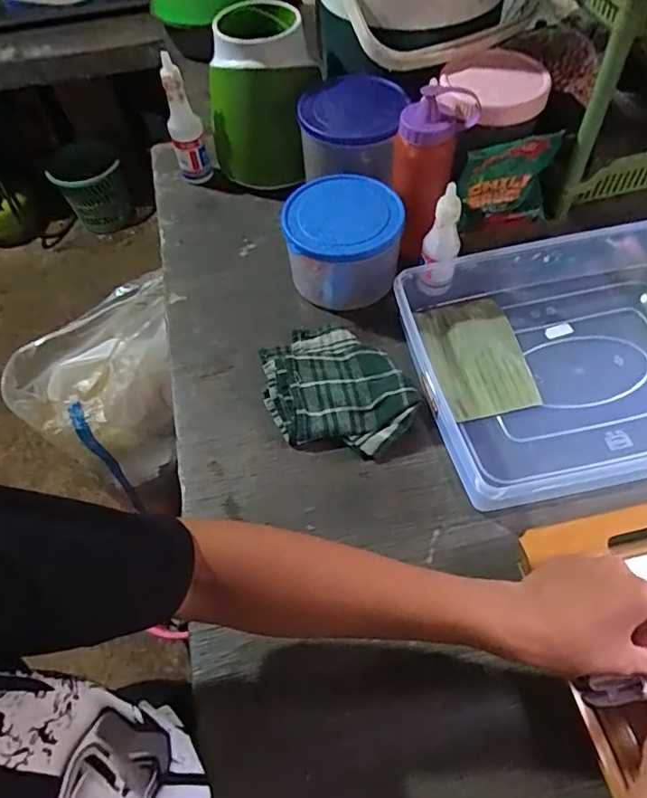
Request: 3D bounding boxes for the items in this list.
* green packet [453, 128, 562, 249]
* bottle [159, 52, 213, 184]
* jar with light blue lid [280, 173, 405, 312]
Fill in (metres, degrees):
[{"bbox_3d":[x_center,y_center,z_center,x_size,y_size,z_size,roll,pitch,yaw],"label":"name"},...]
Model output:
[{"bbox_3d":[0.230,-0.261,0.697,0.127,0.135,0.025,-14,57,-5],"label":"green packet"},{"bbox_3d":[-0.193,-0.378,0.758,0.045,0.167,0.042,-15,57,-6],"label":"bottle"},{"bbox_3d":[0.024,-0.189,0.660,0.131,0.094,0.120,-3,57,2],"label":"jar with light blue lid"}]

